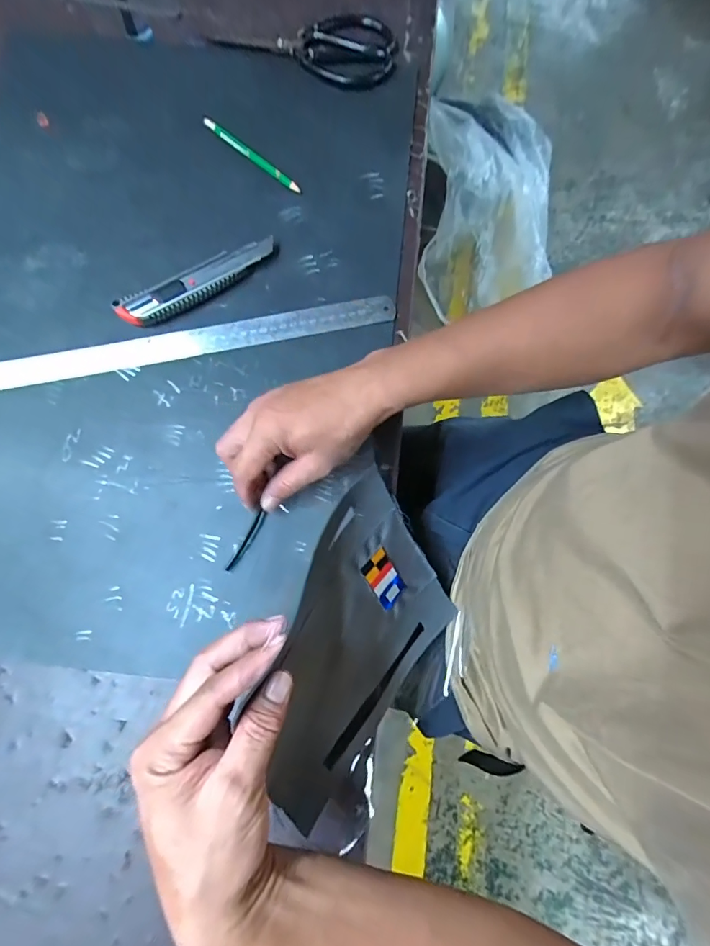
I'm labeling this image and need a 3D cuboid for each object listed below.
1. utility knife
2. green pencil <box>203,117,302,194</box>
[{"bbox_3d":[-0.154,-0.188,0.426,0.161,0.015,0.036,-29,79,-8],"label":"utility knife"},{"bbox_3d":[-0.112,-0.345,0.467,0.137,0.011,0.010,41,79,7],"label":"green pencil"}]

